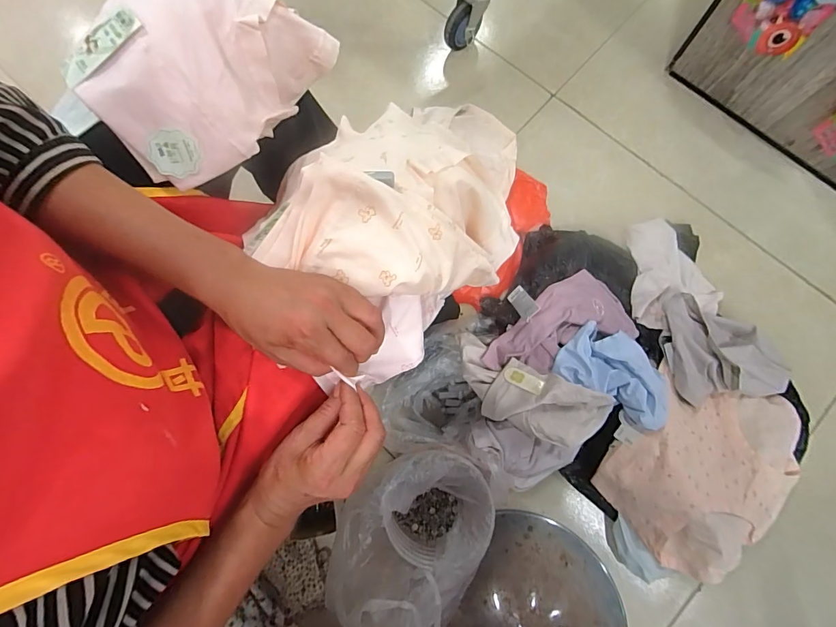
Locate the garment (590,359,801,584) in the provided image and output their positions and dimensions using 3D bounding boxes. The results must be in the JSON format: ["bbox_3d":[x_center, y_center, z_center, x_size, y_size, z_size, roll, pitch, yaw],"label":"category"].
[{"bbox_3d":[0.466,0.256,0.673,0.247,0.076,0.321,33,82,9],"label":"garment"}]

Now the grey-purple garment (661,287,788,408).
[{"bbox_3d":[0.517,0.048,0.707,0.165,0.068,0.201,-9,78,1],"label":"grey-purple garment"}]

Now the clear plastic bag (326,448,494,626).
[{"bbox_3d":[-0.004,0.337,0.586,0.204,0.187,0.267,7,78,2],"label":"clear plastic bag"}]

